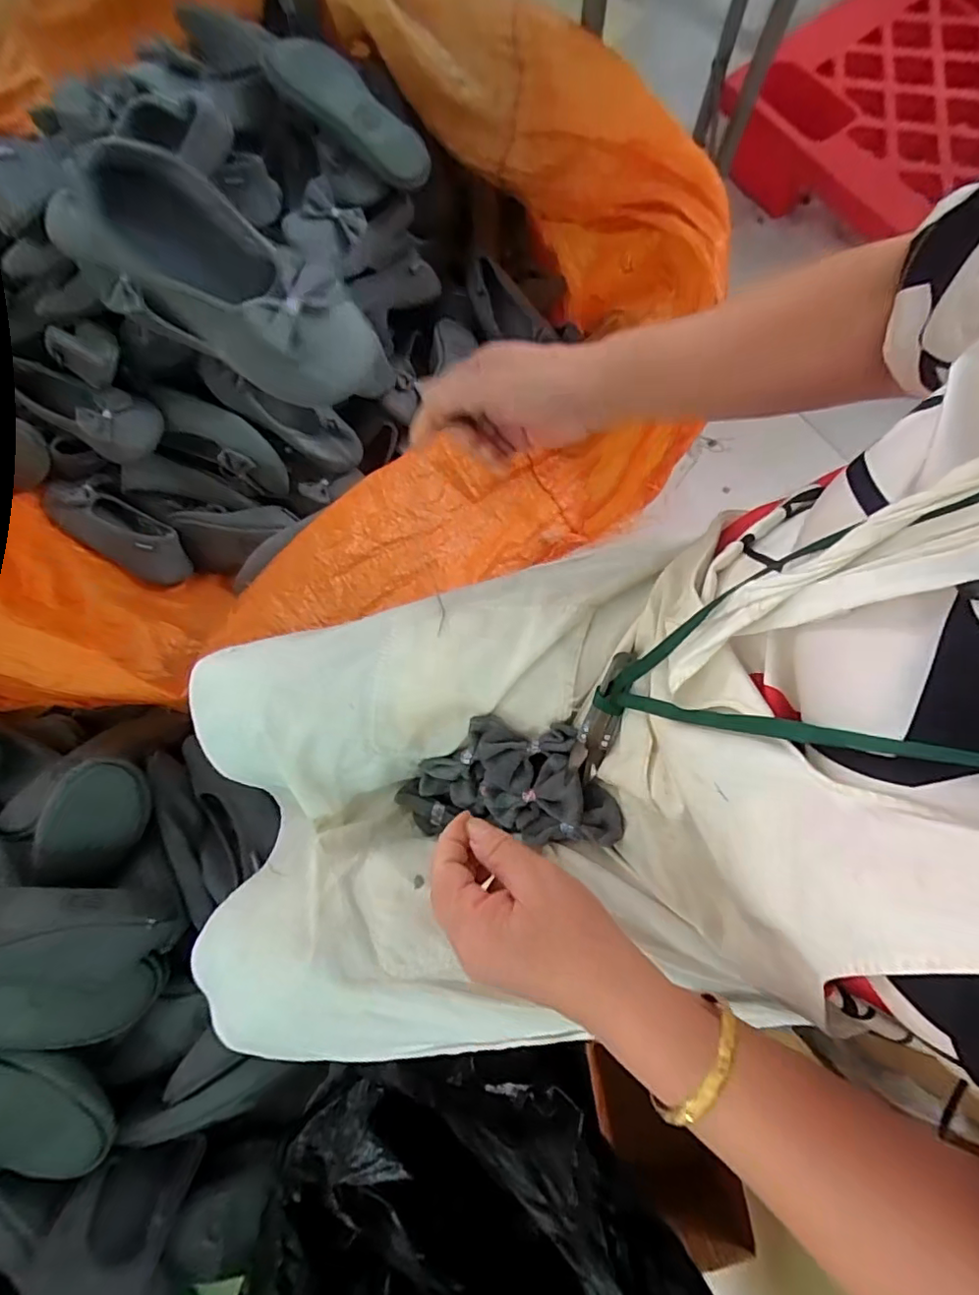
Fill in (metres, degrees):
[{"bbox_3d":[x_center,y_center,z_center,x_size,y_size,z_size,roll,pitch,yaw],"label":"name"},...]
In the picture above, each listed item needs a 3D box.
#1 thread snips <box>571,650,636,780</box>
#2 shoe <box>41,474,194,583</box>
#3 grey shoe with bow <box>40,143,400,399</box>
[{"bbox_3d":[0.080,0.049,0.396,0.025,0.007,0.093,17,97,4],"label":"thread snips"},{"bbox_3d":[-0.542,-0.173,0.816,0.230,0.063,0.093,36,80,8],"label":"shoe"},{"bbox_3d":[-0.191,-0.272,0.423,0.242,0.056,0.096,34,80,-7],"label":"grey shoe with bow"}]

